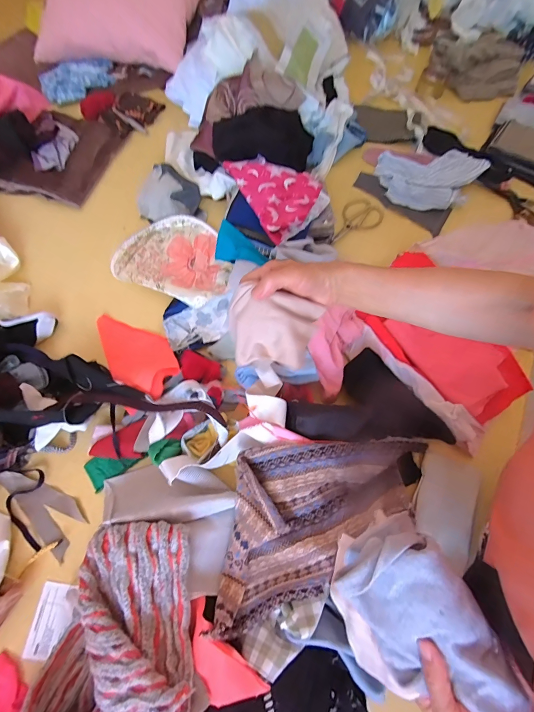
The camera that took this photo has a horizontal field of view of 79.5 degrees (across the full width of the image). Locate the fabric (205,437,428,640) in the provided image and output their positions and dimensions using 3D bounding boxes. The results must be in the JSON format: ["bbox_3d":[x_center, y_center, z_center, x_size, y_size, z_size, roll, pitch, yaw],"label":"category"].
[{"bbox_3d":[0.080,0.215,0.496,0.387,0.071,0.200,-24,70,-9],"label":"fabric"}]

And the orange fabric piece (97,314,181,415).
[{"bbox_3d":[-0.260,-0.002,0.614,0.135,0.040,0.231,-42,59,-15],"label":"orange fabric piece"}]

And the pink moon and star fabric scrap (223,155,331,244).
[{"bbox_3d":[0.025,-0.362,0.688,0.165,0.020,0.232,-28,70,-11],"label":"pink moon and star fabric scrap"}]

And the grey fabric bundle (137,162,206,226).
[{"bbox_3d":[-0.234,-0.394,0.768,0.160,0.045,0.146,-4,68,-1],"label":"grey fabric bundle"}]

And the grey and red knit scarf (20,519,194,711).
[{"bbox_3d":[-0.189,0.379,0.415,0.203,0.080,0.298,6,68,3],"label":"grey and red knit scarf"}]

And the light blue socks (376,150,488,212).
[{"bbox_3d":[0.383,-0.422,0.767,0.238,0.064,0.131,13,68,6],"label":"light blue socks"}]

